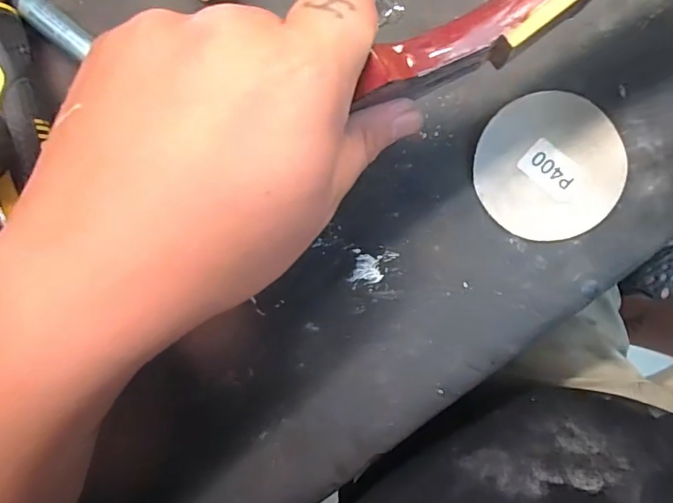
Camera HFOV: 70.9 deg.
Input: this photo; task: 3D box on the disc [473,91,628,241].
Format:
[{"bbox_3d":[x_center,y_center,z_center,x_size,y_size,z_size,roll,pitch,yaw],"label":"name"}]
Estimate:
[{"bbox_3d":[0.107,-0.042,0.239,0.071,0.006,0.070,-2,92,6],"label":"disc"}]

